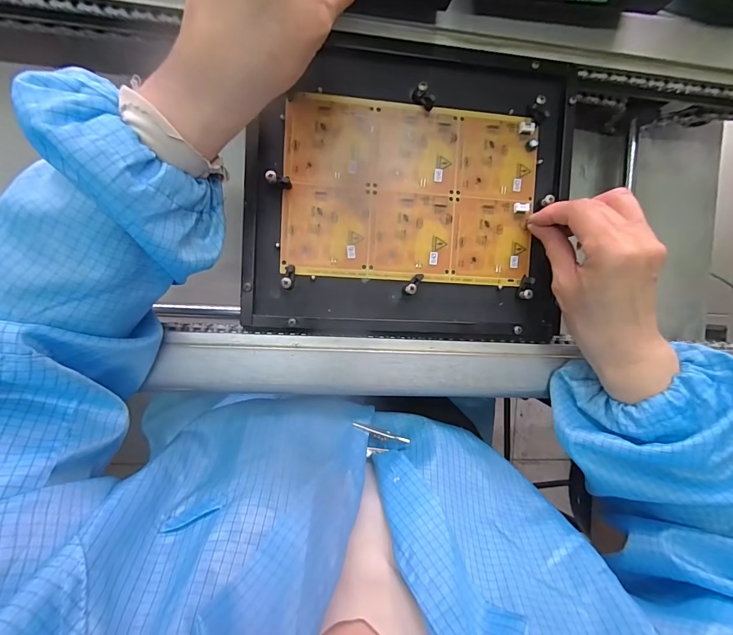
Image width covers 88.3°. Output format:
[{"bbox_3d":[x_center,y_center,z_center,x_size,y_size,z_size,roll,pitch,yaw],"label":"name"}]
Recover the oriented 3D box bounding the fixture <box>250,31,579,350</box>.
[{"bbox_3d":[0.038,-0.102,0.313,0.259,0.014,0.232,3,92,-7],"label":"fixture"}]

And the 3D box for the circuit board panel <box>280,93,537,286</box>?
[{"bbox_3d":[0.038,-0.102,0.315,0.208,0.004,0.141,3,93,-7],"label":"circuit board panel"}]

